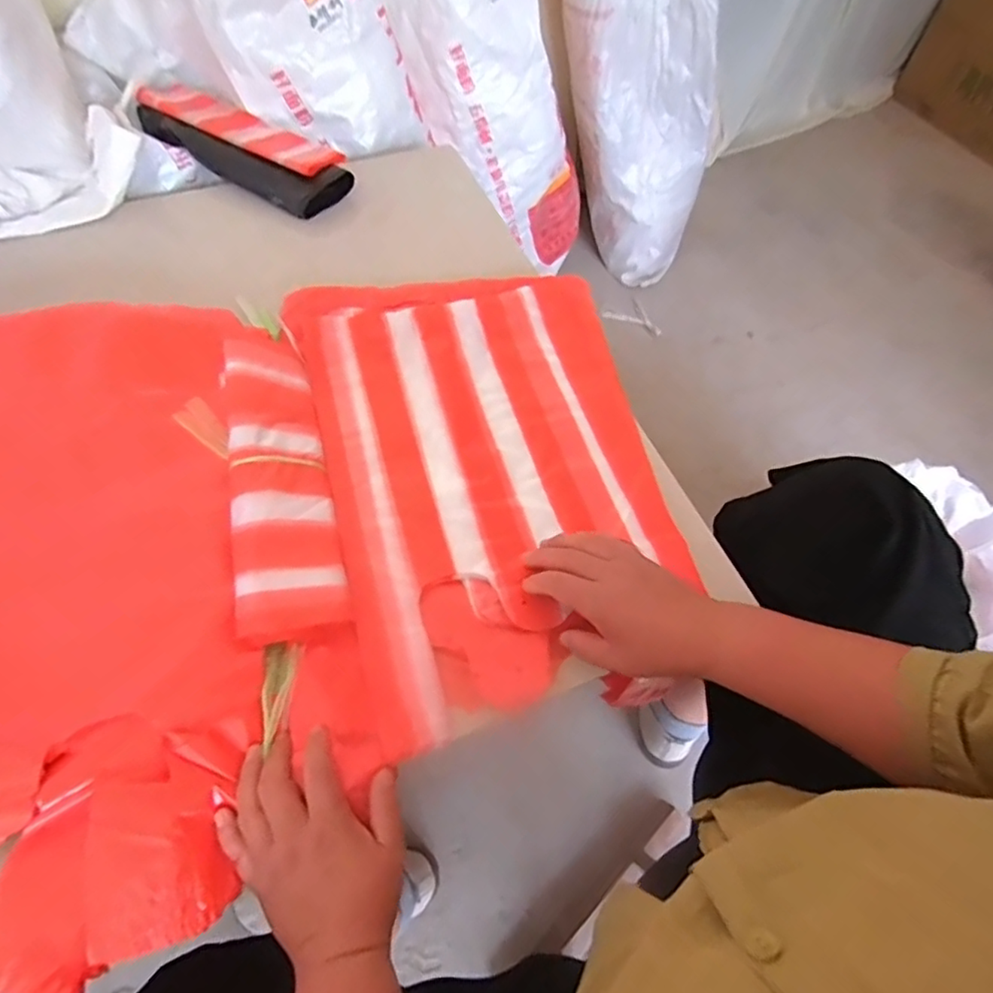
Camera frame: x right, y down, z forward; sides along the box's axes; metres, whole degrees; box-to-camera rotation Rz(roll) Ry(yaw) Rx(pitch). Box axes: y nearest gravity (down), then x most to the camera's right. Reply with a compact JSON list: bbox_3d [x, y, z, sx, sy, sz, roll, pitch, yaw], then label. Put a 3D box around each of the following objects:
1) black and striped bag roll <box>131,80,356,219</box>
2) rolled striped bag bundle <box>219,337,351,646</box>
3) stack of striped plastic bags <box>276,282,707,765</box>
[{"bbox_3d":[-0.352,-0.485,0.811,0.306,0.055,0.123,29,62,13],"label":"black and striped bag roll"},{"bbox_3d":[-0.199,-0.029,0.536,0.083,0.035,0.311,-12,61,-10],"label":"rolled striped bag bundle"},{"bbox_3d":[-0.001,-0.053,0.586,0.331,0.041,0.476,-16,61,-12],"label":"stack of striped plastic bags"}]

